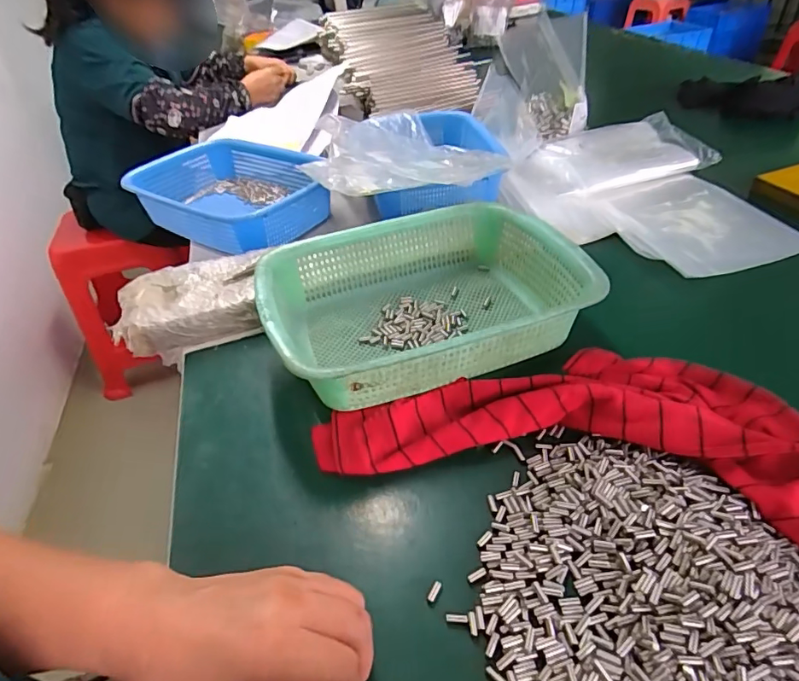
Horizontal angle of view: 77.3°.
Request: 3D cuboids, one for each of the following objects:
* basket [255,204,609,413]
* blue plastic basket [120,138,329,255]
[{"bbox_3d":[0.020,-0.038,0.494,0.288,0.083,0.218,-18,43,-12],"label":"basket"},{"bbox_3d":[-0.245,-0.213,0.727,0.285,0.077,0.192,20,48,27],"label":"blue plastic basket"}]

